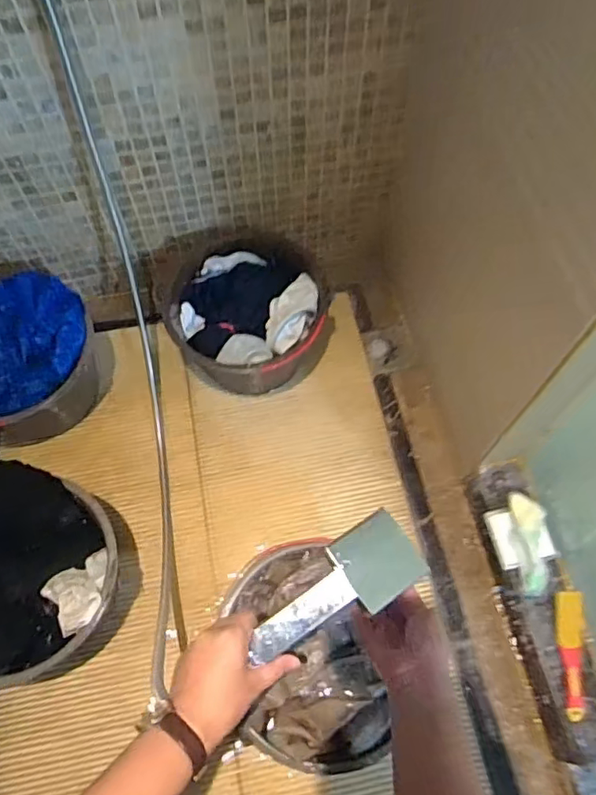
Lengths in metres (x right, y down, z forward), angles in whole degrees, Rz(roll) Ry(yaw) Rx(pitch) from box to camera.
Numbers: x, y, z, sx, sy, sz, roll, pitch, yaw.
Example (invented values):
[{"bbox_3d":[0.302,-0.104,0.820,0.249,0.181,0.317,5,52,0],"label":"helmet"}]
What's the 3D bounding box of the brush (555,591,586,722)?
[{"bbox_3d":[0.382,0.352,0.800,0.037,0.017,0.161,2,65,1],"label":"brush"}]

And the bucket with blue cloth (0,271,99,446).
[{"bbox_3d":[-0.476,-0.042,1.031,0.274,0.207,0.218,-35,70,-15],"label":"bucket with blue cloth"}]

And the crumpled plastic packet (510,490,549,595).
[{"bbox_3d":[0.350,0.217,0.867,0.054,0.031,0.145,3,65,1],"label":"crumpled plastic packet"}]

